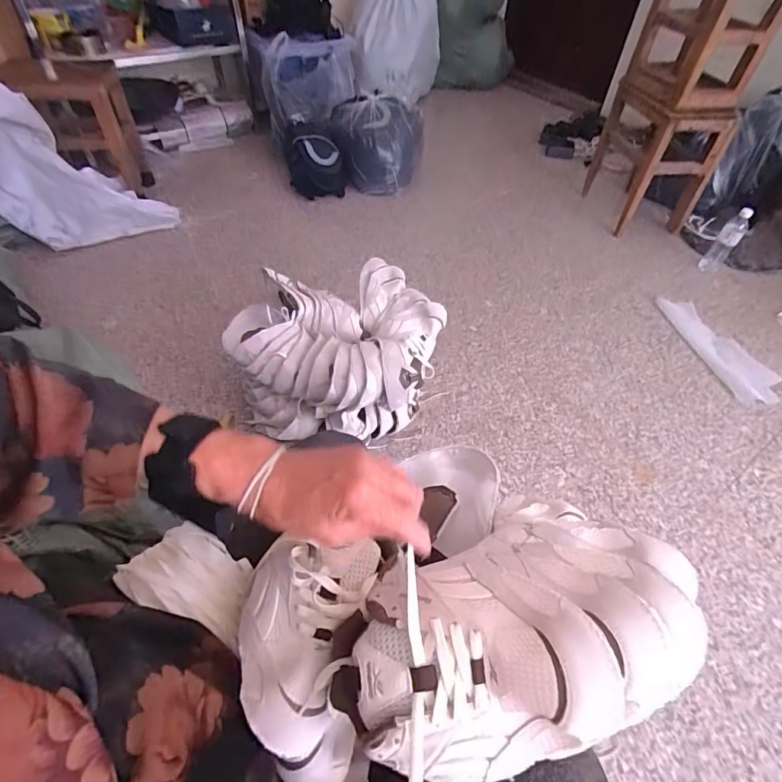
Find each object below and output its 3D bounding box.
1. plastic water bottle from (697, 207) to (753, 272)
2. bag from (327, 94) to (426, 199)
[{"bbox_3d":[1.071,-0.477,1.415,0.063,0.201,0.052,39,34,24],"label":"plastic water bottle"},{"bbox_3d":[-0.047,-0.821,1.483,0.310,0.252,0.232,2,50,-2],"label":"bag"}]

